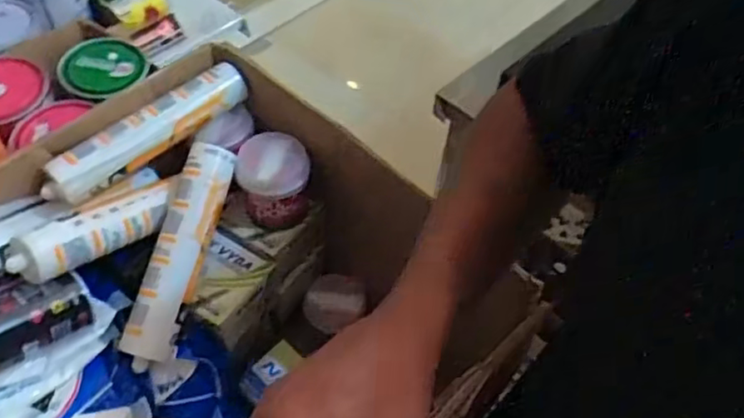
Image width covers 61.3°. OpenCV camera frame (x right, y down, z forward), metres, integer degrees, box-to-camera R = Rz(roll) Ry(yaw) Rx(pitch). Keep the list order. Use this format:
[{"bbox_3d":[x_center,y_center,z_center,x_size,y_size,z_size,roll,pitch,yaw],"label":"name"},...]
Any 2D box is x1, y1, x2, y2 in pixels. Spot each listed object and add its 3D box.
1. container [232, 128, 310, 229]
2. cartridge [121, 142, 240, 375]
[{"bbox_3d":[-0.103,-0.026,0.664,0.072,0.096,0.067,2,53,-3],"label":"container"},{"bbox_3d":[-0.188,0.040,0.601,0.053,0.045,0.215,14,75,6],"label":"cartridge"}]

